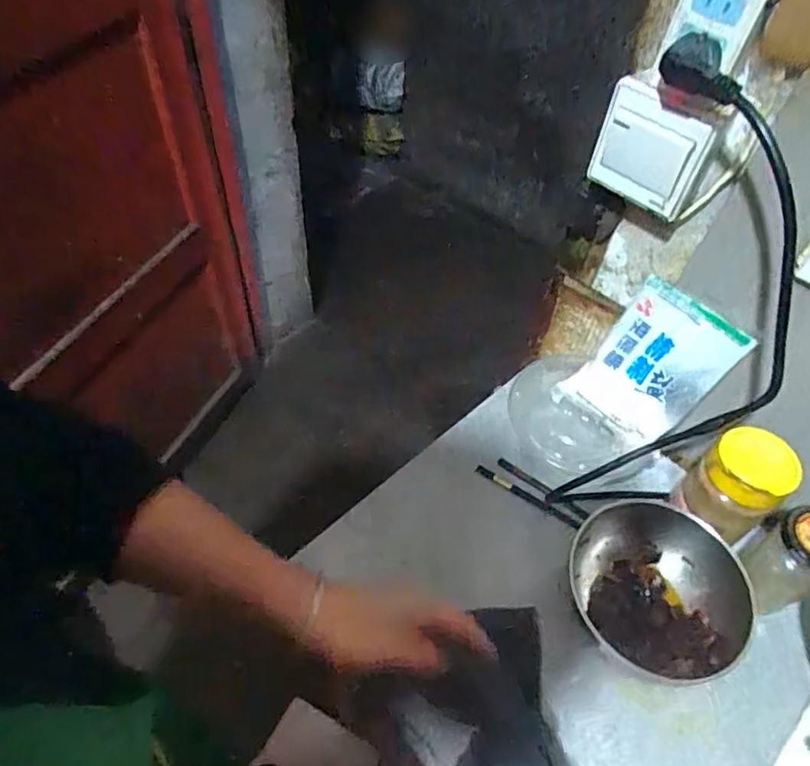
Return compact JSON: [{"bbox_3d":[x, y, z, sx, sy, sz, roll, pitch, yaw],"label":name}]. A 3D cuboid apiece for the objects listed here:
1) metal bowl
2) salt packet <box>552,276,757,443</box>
[{"bbox_3d":[0.219,0.182,0.517,0.132,0.073,0.145,1,52,-1],"label":"metal bowl"},{"bbox_3d":[0.230,-0.013,0.557,0.104,0.141,0.030,42,19,16],"label":"salt packet"}]

